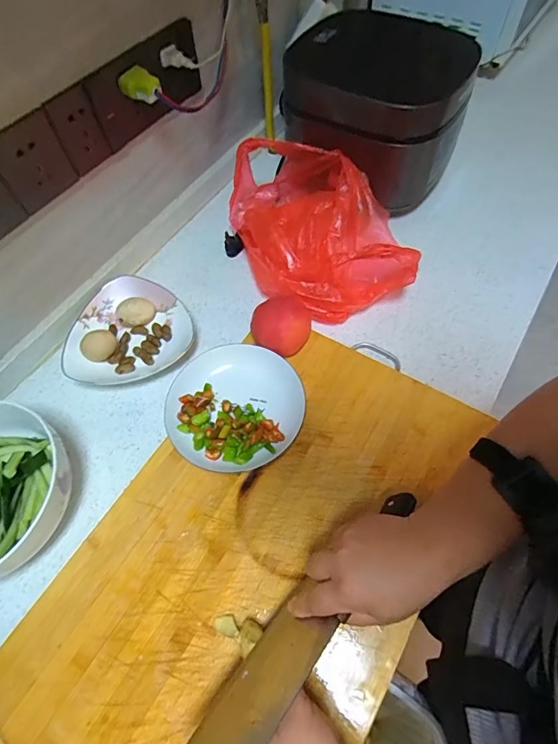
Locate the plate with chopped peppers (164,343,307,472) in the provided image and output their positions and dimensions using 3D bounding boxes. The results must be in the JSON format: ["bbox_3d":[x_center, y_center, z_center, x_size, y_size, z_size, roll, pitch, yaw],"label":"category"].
[{"bbox_3d":[-0.056,0.046,0.525,0.172,0.035,0.164,-1,61,1],"label":"plate with chopped peppers"}]

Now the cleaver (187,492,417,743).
[{"bbox_3d":[0.031,0.217,0.350,0.287,0.092,0.023,-41,96,-29],"label":"cleaver"}]

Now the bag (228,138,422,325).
[{"bbox_3d":[0.050,-0.226,0.637,0.207,0.139,0.320,-22,62,-8],"label":"bag"}]

